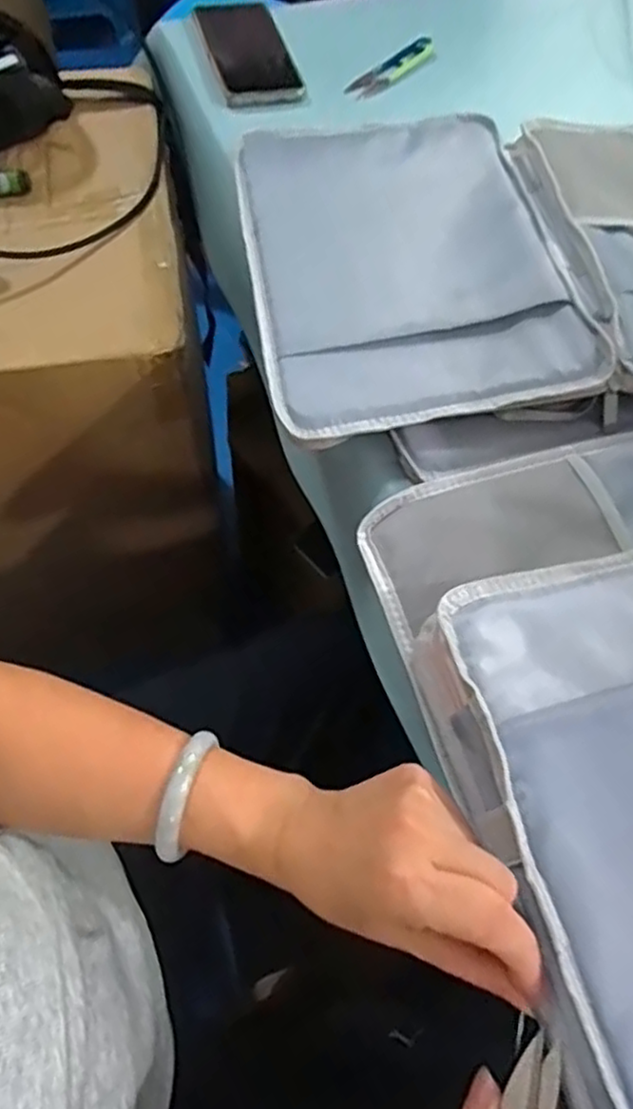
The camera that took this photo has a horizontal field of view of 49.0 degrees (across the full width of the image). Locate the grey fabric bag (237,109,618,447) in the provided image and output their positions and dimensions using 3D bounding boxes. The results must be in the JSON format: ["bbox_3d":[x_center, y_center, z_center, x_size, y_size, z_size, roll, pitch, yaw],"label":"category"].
[{"bbox_3d":[0.061,-0.226,0.527,0.213,0.032,0.311,-8,62,-3],"label":"grey fabric bag"}]

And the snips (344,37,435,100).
[{"bbox_3d":[0.079,-0.487,0.697,0.121,0.004,0.026,-42,84,-17],"label":"snips"}]

